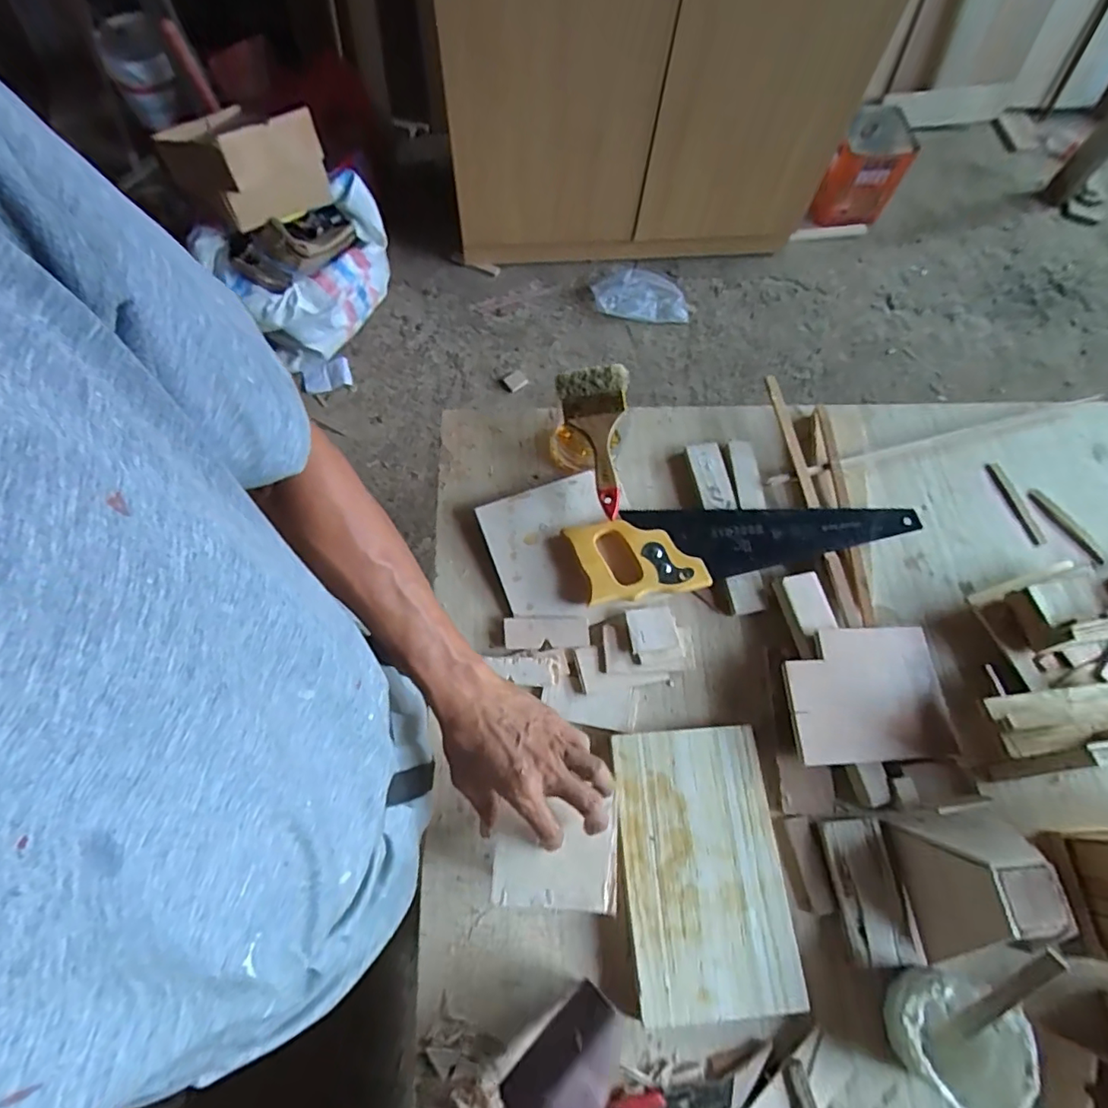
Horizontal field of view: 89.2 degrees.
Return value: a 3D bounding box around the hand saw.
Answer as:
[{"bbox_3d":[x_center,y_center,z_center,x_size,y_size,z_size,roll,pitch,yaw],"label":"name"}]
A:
[{"bbox_3d":[0.222,-0.014,0.648,0.398,0.027,0.097,-7,65,-7],"label":"hand saw"}]

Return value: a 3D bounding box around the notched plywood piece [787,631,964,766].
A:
[{"bbox_3d":[0.320,0.143,0.574,0.172,0.010,0.129,2,72,-12],"label":"notched plywood piece"}]

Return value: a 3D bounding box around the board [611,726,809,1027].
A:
[{"bbox_3d":[0.139,0.281,0.512,0.144,0.013,0.229,-3,65,-5],"label":"board"}]

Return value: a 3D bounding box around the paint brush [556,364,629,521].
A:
[{"bbox_3d":[0.041,-0.134,0.644,0.082,0.041,0.179,4,67,0],"label":"paint brush"}]

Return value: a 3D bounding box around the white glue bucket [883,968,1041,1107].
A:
[{"bbox_3d":[0.332,0.399,0.462,0.105,0.058,0.091,38,68,14],"label":"white glue bucket"}]

